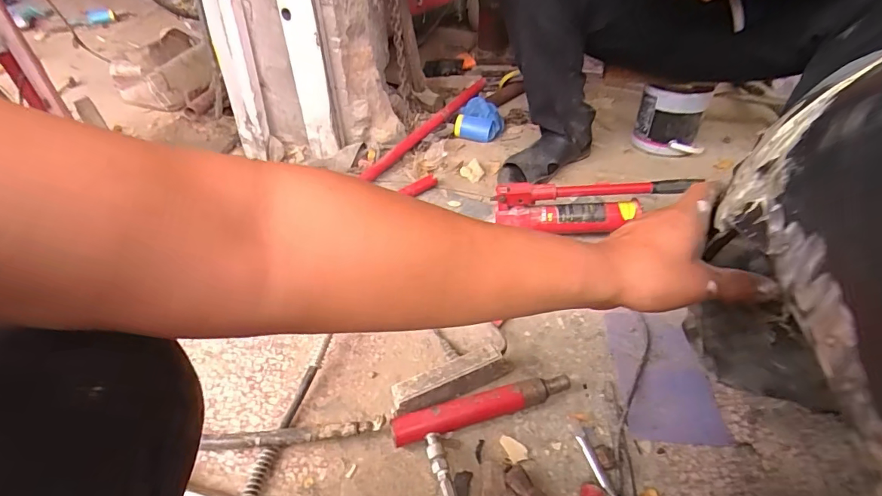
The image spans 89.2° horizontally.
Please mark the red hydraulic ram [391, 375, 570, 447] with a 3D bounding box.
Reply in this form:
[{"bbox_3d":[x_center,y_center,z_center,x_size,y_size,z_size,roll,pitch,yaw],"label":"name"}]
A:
[{"bbox_3d":[0.060,0.229,0.643,0.268,0.038,0.045,-13,44,-12],"label":"red hydraulic ram"}]

